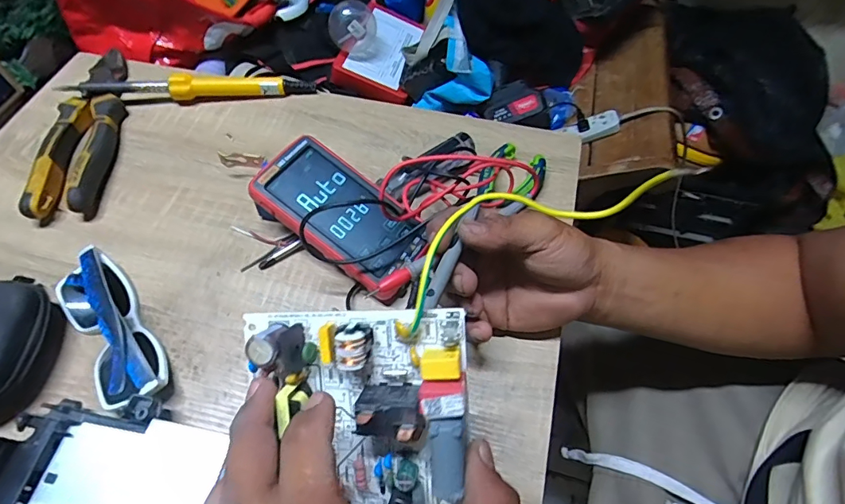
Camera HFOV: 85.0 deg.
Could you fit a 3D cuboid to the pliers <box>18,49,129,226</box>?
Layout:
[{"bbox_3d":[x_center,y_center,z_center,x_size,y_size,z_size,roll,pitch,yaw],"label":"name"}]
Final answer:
[{"bbox_3d":[-0.347,-0.130,0.478,0.056,0.030,0.227,-7,59,-3],"label":"pliers"}]

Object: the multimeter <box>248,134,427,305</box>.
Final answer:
[{"bbox_3d":[-0.071,-0.032,0.389,0.139,0.022,0.078,40,67,4],"label":"multimeter"}]

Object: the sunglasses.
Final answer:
[{"bbox_3d":[-0.244,0.060,0.355,0.049,0.042,0.141,-33,64,-18],"label":"sunglasses"}]

